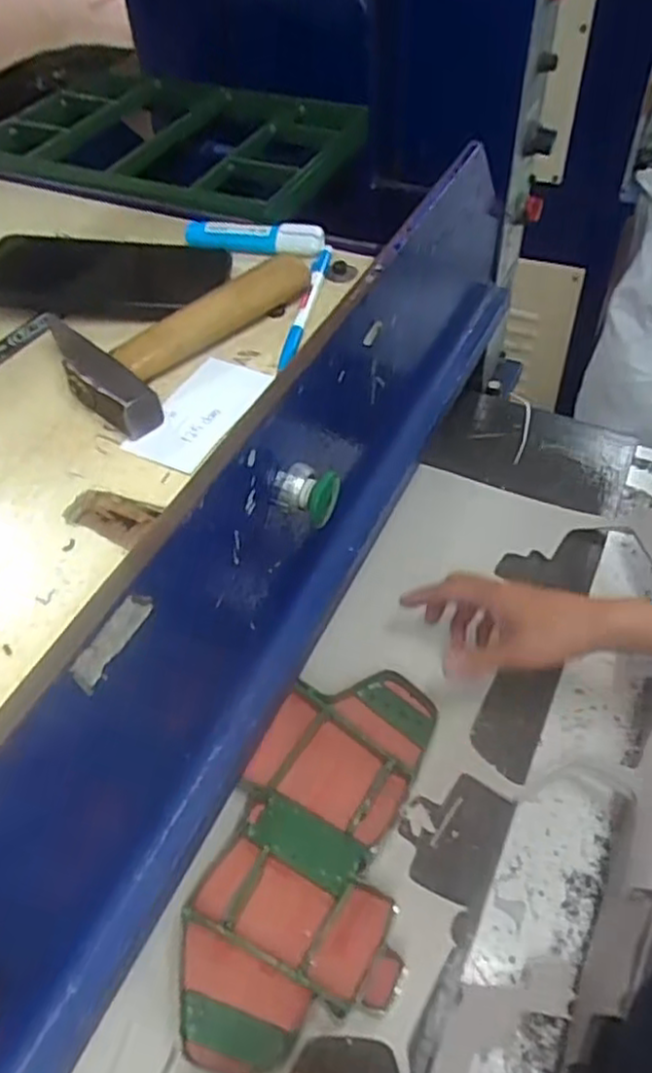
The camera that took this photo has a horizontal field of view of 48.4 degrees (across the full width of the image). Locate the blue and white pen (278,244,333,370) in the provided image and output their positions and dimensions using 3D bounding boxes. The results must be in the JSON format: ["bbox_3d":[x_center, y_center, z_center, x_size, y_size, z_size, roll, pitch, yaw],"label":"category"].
[{"bbox_3d":[-0.014,-0.155,0.479,0.013,0.012,0.138,7,50,9],"label":"blue and white pen"}]

